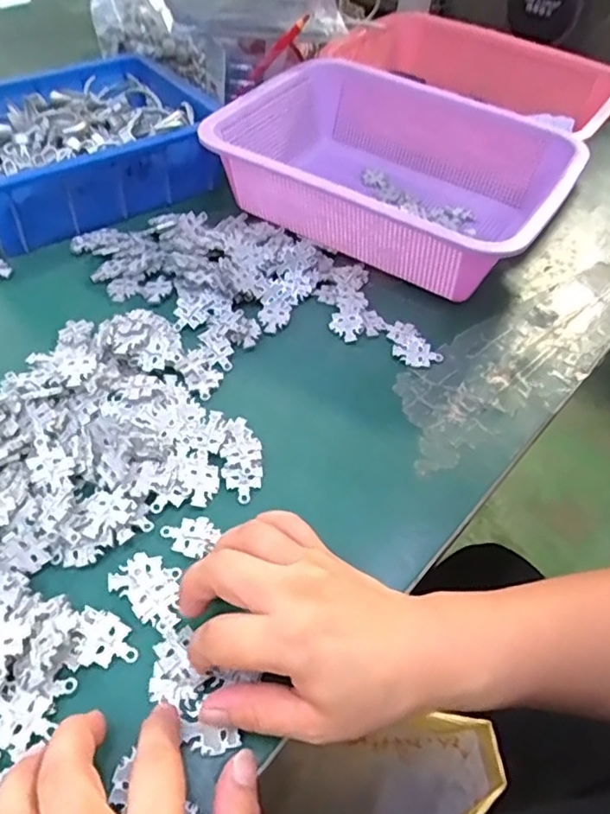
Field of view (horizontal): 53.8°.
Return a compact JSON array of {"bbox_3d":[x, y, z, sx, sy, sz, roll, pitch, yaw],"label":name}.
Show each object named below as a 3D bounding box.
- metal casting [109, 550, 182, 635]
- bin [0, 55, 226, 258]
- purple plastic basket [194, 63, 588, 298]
[{"bbox_3d":[-0.082,0.099,0.327,0.046,0.004,0.031,31,54,22],"label":"metal casting"},{"bbox_3d":[-0.215,-0.244,0.566,0.231,0.080,0.178,-28,56,-25],"label":"bin"},{"bbox_3d":[0.080,-0.211,0.560,0.291,0.093,0.220,26,52,18],"label":"purple plastic basket"}]

